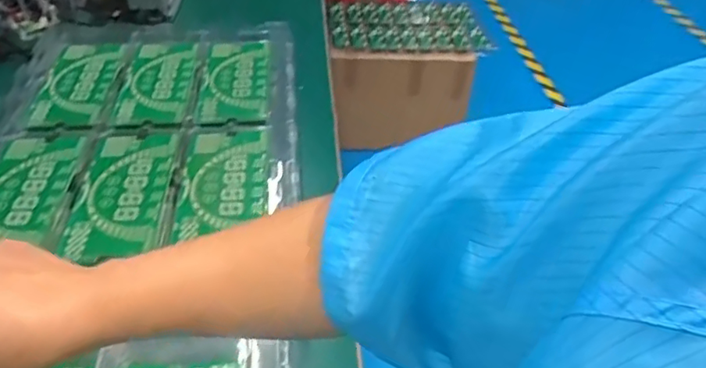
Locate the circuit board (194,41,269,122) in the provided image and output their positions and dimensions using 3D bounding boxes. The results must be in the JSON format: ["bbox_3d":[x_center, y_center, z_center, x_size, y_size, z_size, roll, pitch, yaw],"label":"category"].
[{"bbox_3d":[-0.197,-0.179,0.969,0.111,0.011,0.219,-4,48,0],"label":"circuit board"}]

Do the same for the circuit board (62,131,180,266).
[{"bbox_3d":[-0.299,0.004,0.752,0.107,0.009,0.228,-2,45,-3],"label":"circuit board"}]

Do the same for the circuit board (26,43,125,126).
[{"bbox_3d":[-0.453,-0.169,0.942,0.108,0.009,0.235,-6,45,-3],"label":"circuit board"}]

